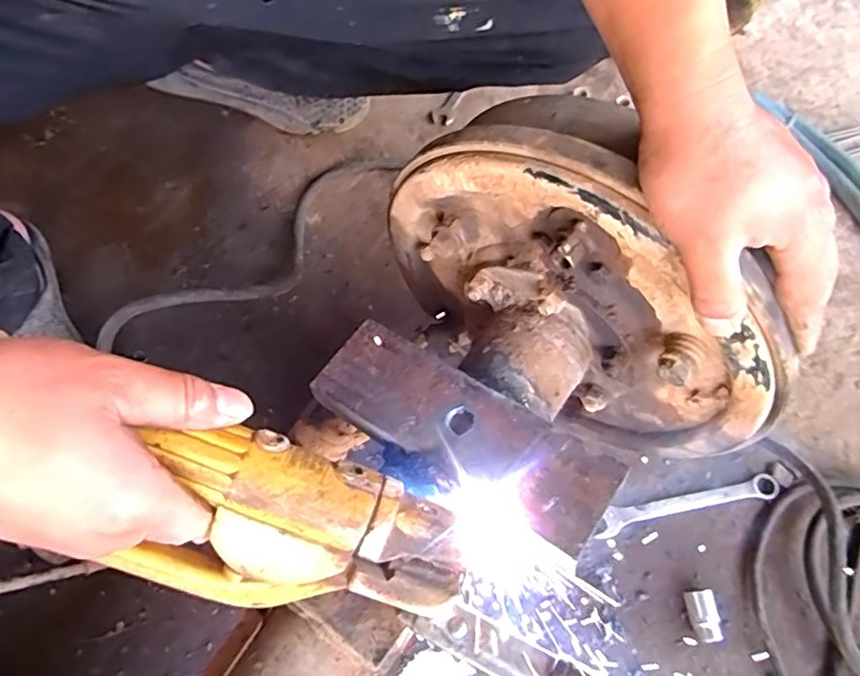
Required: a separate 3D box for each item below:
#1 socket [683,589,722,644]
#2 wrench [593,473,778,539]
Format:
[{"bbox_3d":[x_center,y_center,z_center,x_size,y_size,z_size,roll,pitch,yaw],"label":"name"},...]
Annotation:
[{"bbox_3d":[0.233,0.237,0.507,0.019,0.019,0.041,-3,65,-4],"label":"socket"},{"bbox_3d":[0.242,0.156,0.559,0.178,0.007,0.023,-10,66,-7],"label":"wrench"}]

